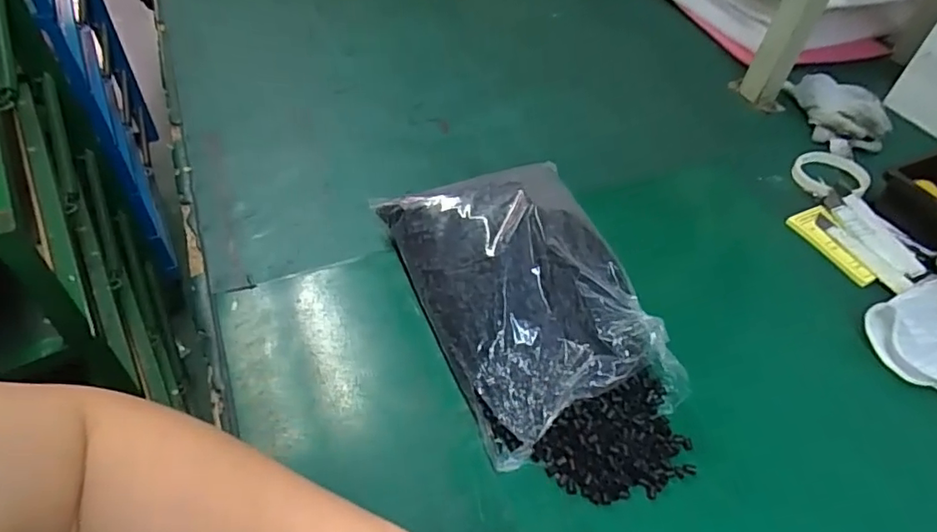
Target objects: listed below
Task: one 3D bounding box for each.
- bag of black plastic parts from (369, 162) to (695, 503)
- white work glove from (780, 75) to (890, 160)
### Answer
[{"bbox_3d":[0.060,0.036,0.496,0.181,0.075,0.336,-14,51,-17],"label":"bag of black plastic parts"},{"bbox_3d":[0.529,-0.223,0.790,0.099,0.044,0.145,-1,48,-6],"label":"white work glove"}]

